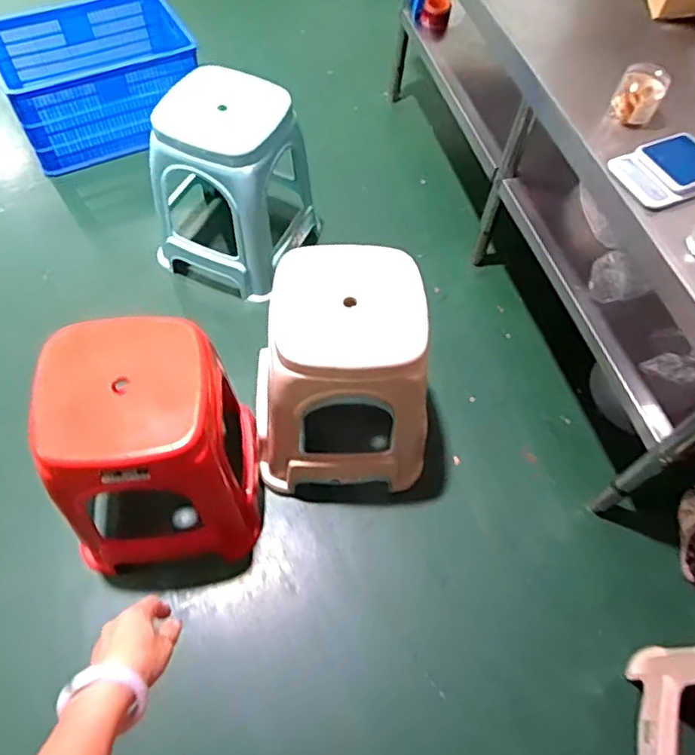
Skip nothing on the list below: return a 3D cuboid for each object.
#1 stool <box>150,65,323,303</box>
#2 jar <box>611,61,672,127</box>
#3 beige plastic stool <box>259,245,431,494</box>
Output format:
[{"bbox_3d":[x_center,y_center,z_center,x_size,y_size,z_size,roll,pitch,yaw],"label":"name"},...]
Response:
[{"bbox_3d":[-0.290,-0.523,1.580,0.316,0.426,0.365,30,62,13],"label":"stool"},{"bbox_3d":[0.556,-0.541,1.120,0.083,0.075,0.085,2,59,-3],"label":"jar"},{"bbox_3d":[-0.009,-0.015,1.289,0.375,0.437,0.338,-2,60,-5],"label":"beige plastic stool"}]

